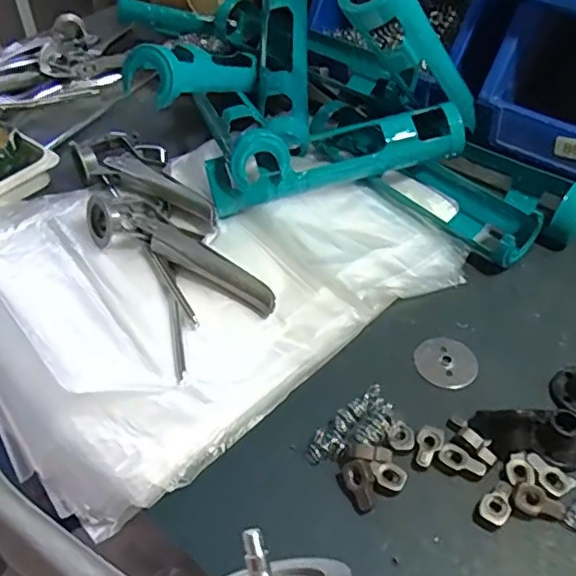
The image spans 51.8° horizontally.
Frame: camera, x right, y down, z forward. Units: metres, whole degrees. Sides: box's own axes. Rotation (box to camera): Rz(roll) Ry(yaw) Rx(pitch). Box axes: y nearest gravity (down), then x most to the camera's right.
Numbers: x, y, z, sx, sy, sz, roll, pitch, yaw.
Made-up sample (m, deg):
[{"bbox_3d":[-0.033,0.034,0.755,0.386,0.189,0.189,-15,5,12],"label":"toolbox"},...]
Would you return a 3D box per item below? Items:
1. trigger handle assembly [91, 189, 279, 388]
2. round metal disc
[{"bbox_3d":[-0.104,-0.025,0.499,0.092,0.035,0.202,-30,54,-25],"label":"trigger handle assembly"},{"bbox_3d":[0.121,0.056,0.454,0.046,0.004,0.047,0,47,0],"label":"round metal disc"}]

